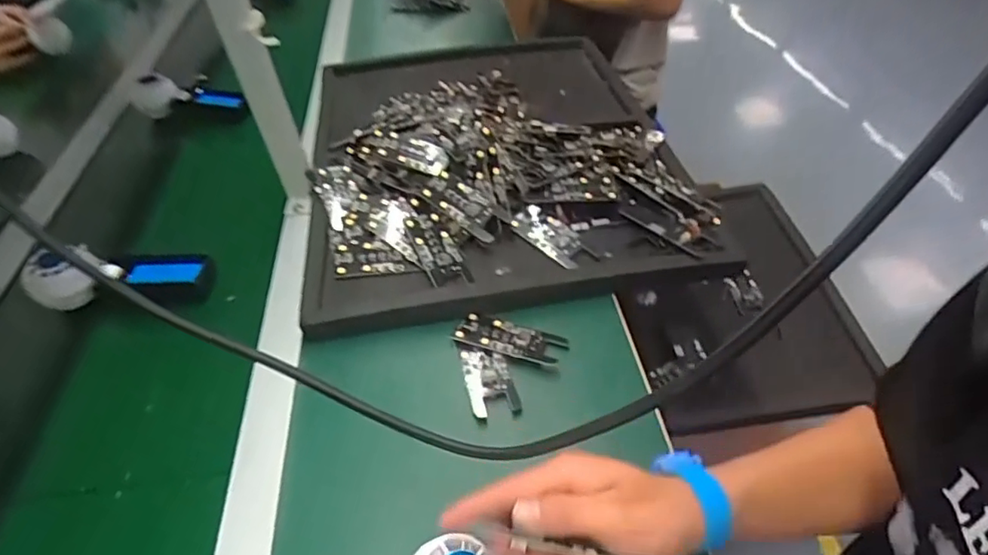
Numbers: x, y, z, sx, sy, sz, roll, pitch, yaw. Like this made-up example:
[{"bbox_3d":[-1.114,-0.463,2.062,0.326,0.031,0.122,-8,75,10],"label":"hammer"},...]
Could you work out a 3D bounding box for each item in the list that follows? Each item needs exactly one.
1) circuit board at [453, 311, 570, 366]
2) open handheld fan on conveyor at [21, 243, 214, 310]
[{"bbox_3d":[0.014,0.054,0.528,0.098,0.008,0.038,12,47,19],"label":"circuit board"},{"bbox_3d":[-0.382,-0.002,0.604,0.170,0.065,0.057,-5,44,1],"label":"open handheld fan on conveyor"}]

